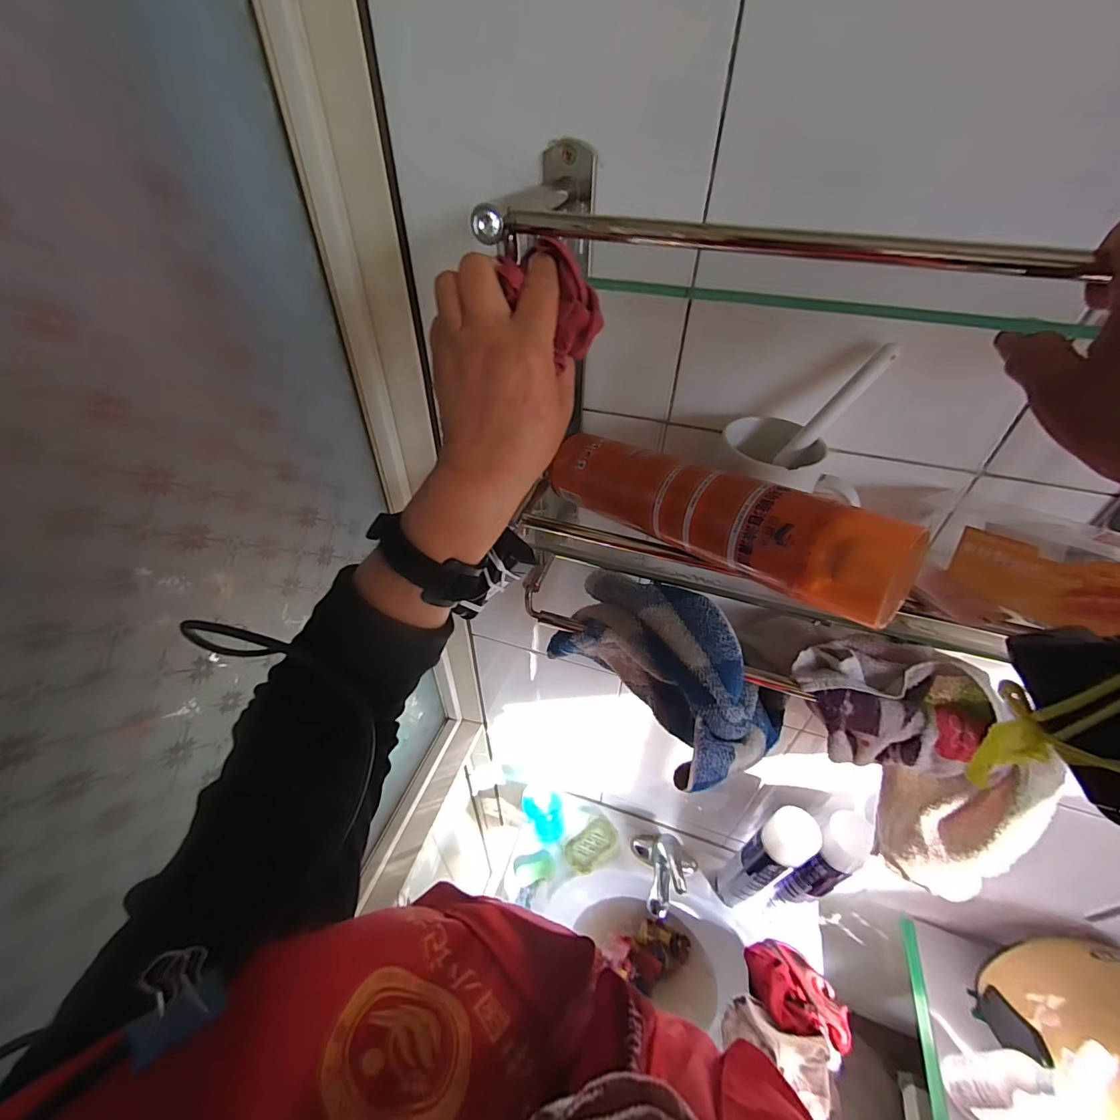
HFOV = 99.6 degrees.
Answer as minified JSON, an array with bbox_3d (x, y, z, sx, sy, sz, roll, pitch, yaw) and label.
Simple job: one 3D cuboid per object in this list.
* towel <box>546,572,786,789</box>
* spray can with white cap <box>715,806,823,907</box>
[{"bbox_3d":[0.118,0.101,0.480,0.214,0.134,0.145,32,49,30],"label":"towel"},{"bbox_3d":[0.320,0.487,0.753,0.055,0.326,0.064,-24,48,-27],"label":"spray can with white cap"}]

